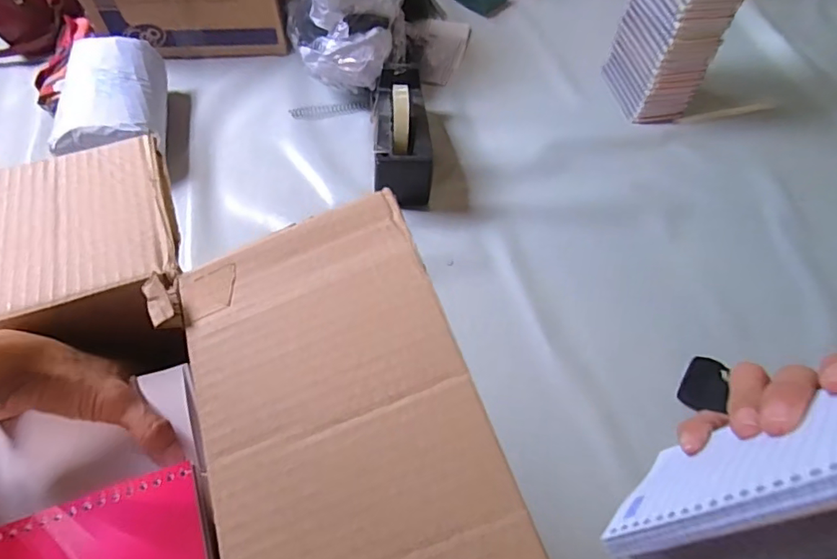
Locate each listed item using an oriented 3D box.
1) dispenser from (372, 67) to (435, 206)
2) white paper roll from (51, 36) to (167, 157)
[{"bbox_3d":[-0.027,-0.217,0.696,0.081,0.114,0.201,-3,62,-5],"label":"dispenser"},{"bbox_3d":[-0.423,-0.238,0.688,0.131,0.095,0.186,-12,63,-10],"label":"white paper roll"}]

